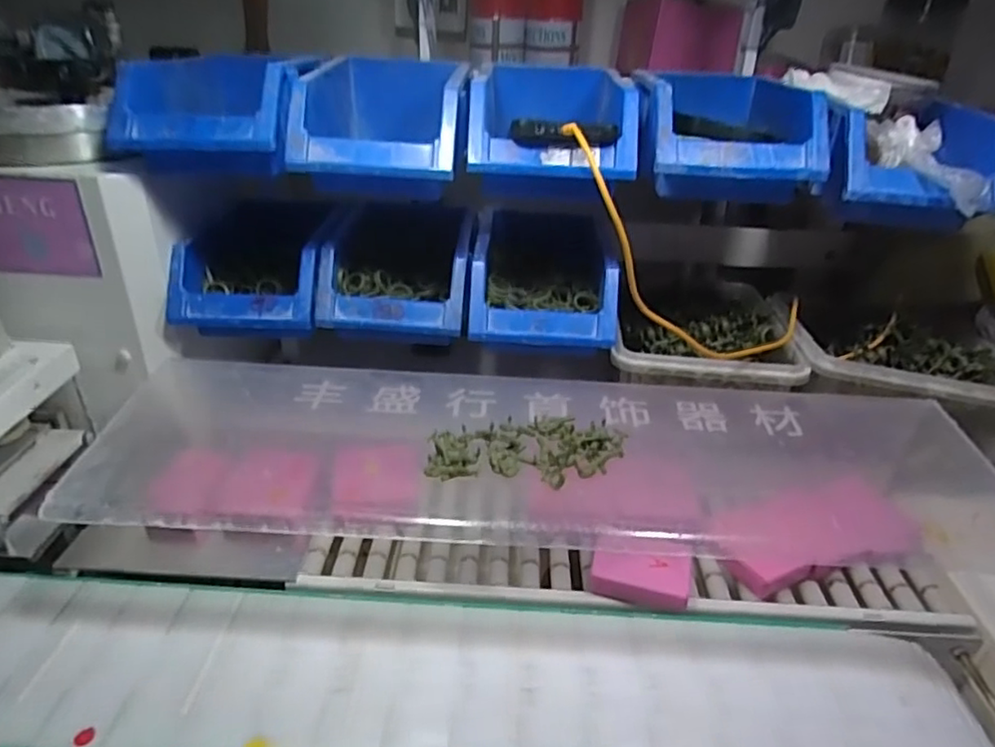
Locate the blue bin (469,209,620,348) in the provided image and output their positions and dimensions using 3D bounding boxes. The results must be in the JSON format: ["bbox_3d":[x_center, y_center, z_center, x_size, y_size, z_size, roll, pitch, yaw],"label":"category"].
[{"bbox_3d":[0.042,-0.094,0.582,0.128,0.067,0.190,2,30,0],"label":"blue bin"}]

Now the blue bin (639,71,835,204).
[{"bbox_3d":[0.185,-0.197,0.517,0.123,0.070,0.195,7,30,8],"label":"blue bin"}]

